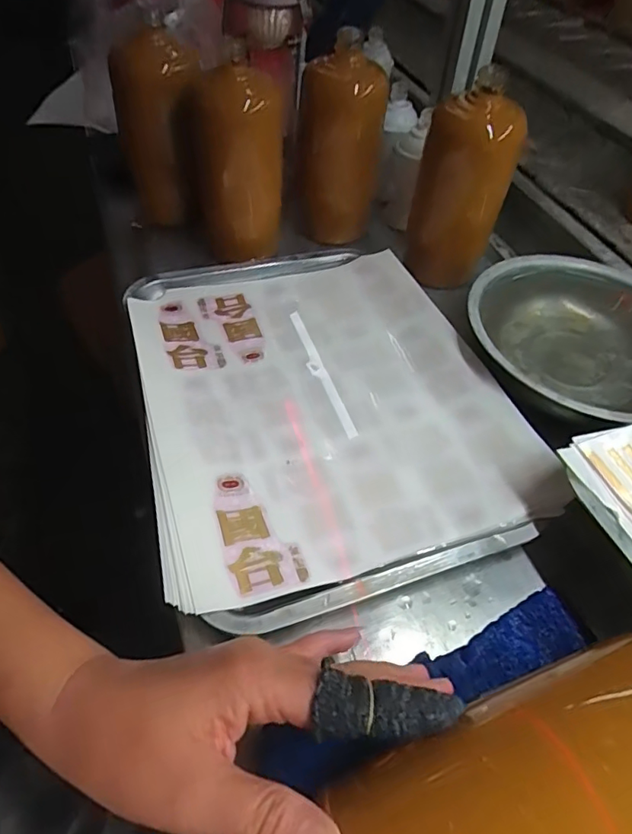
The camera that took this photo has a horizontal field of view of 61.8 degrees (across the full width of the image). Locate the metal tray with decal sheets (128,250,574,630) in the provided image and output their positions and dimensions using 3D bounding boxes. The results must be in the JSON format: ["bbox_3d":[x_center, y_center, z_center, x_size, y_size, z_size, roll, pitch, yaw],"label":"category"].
[{"bbox_3d":[0.001,-0.030,0.424,0.267,0.022,0.341,-14,54,-11],"label":"metal tray with decal sheets"}]

